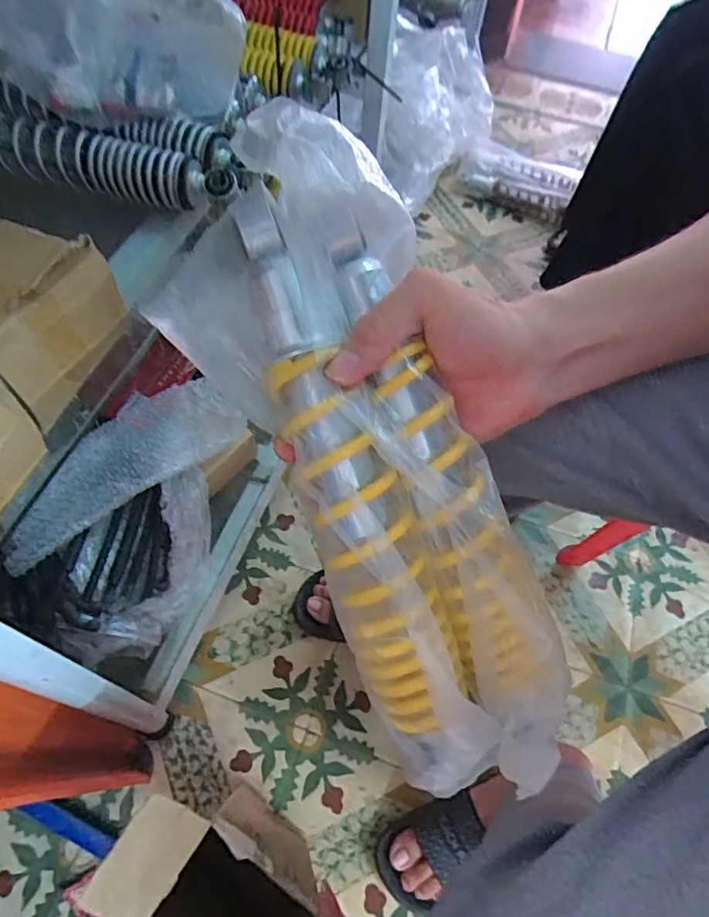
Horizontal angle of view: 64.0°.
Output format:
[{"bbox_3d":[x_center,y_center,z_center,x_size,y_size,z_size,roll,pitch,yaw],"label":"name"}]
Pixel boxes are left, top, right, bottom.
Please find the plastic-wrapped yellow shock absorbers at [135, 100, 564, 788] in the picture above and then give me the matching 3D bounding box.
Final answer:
[{"bbox_3d":[0.011,0.000,0.282,0.113,0.070,0.318,-24,92,-17],"label":"plastic-wrapped yellow shock absorbers"}]

